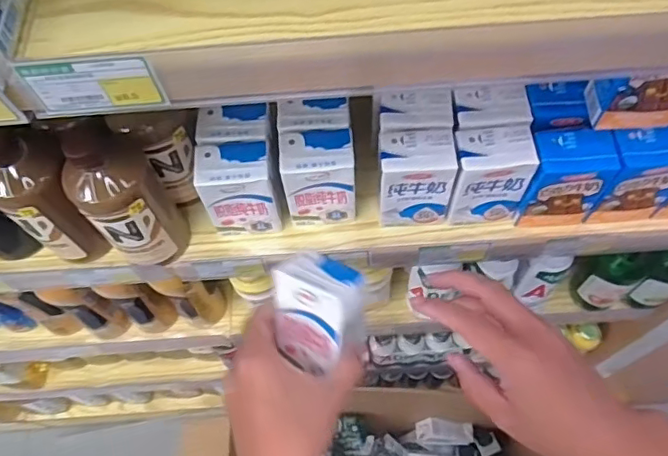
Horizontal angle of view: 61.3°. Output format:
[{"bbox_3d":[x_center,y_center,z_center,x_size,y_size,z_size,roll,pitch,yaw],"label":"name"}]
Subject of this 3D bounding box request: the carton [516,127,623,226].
[{"bbox_3d":[0.210,-0.044,0.519,0.066,0.104,0.043,1,63,4],"label":"carton"}]

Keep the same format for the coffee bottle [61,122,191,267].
[{"bbox_3d":[-0.187,-0.028,0.498,0.065,0.155,0.075,-38,67,-16],"label":"coffee bottle"}]

